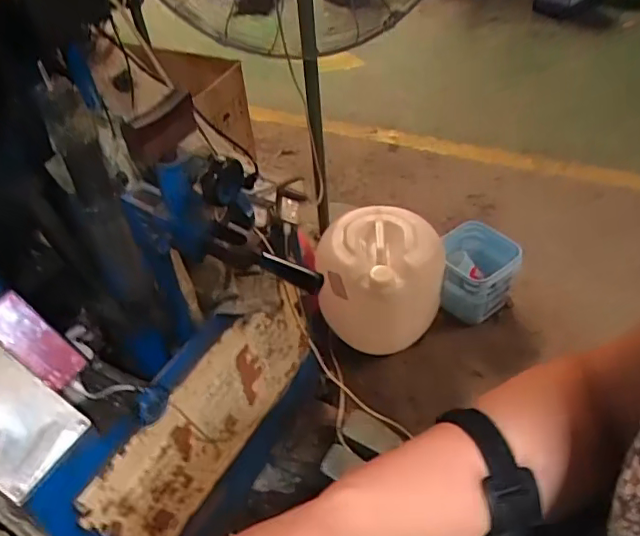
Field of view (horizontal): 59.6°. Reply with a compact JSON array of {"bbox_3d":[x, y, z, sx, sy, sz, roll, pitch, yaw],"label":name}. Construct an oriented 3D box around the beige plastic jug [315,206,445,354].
[{"bbox_3d":[0.179,0.033,1.559,0.316,0.344,0.271,2,45,11],"label":"beige plastic jug"}]

